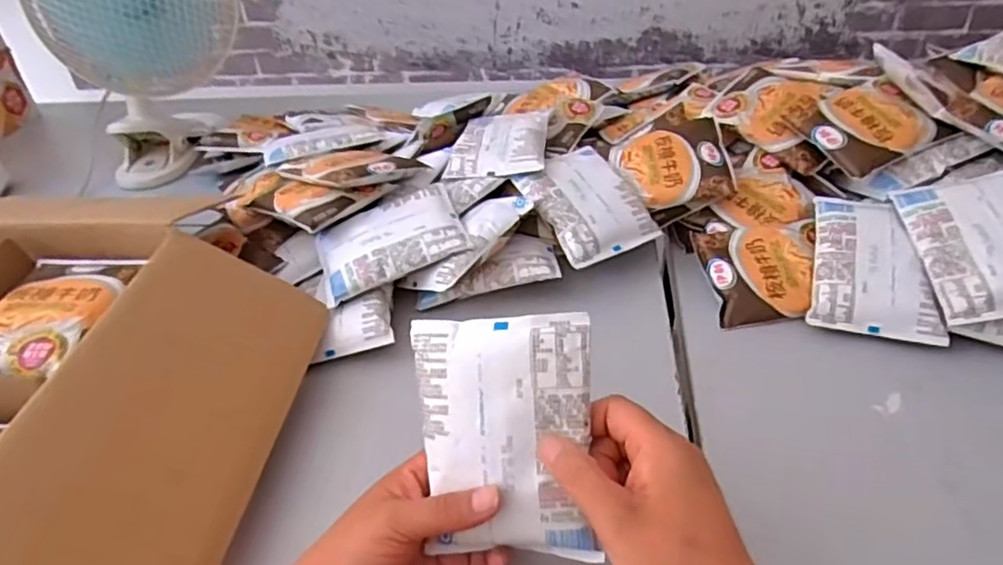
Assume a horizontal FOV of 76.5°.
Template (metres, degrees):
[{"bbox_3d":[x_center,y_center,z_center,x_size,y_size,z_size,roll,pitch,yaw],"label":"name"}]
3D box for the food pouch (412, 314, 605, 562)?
[{"bbox_3d":[0.002,0.084,0.341,0.093,0.128,0.014,-3,-1,12],"label":"food pouch"}]

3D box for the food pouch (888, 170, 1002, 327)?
[{"bbox_3d":[0.384,-0.033,0.502,0.098,0.020,0.127,-13,57,18],"label":"food pouch"}]

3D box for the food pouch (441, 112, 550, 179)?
[{"bbox_3d":[-0.001,-0.144,0.637,0.092,0.017,0.104,3,39,9],"label":"food pouch"}]

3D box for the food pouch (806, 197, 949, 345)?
[{"bbox_3d":[0.312,-0.017,0.529,0.094,0.016,0.127,8,64,19],"label":"food pouch"}]

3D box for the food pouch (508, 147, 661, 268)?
[{"bbox_3d":[0.078,-0.077,0.591,0.094,0.017,0.121,-23,62,-21],"label":"food pouch"}]

